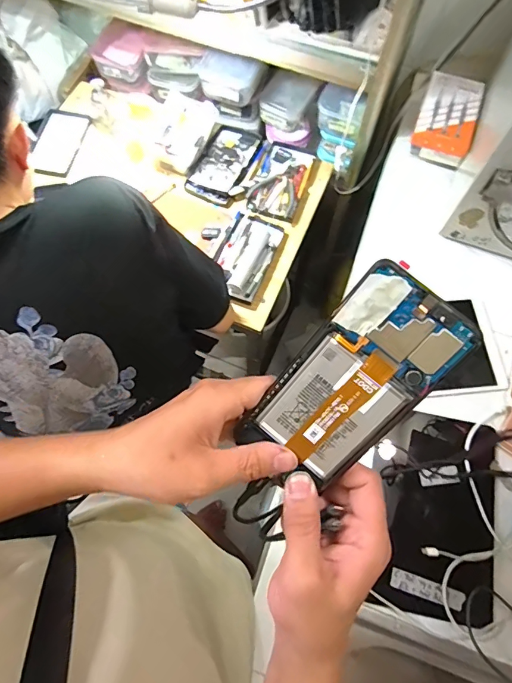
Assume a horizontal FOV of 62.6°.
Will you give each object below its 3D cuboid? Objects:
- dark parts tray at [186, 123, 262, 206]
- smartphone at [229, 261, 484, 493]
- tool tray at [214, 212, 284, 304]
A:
[{"bbox_3d":[-0.068,-0.400,0.936,0.111,0.016,0.194,25,72,9],"label":"dark parts tray"},{"bbox_3d":[0.057,0.028,0.260,0.072,0.004,0.146,40,113,4],"label":"smartphone"},{"bbox_3d":[-0.023,-0.181,0.877,0.108,0.029,0.184,23,71,8],"label":"tool tray"}]

